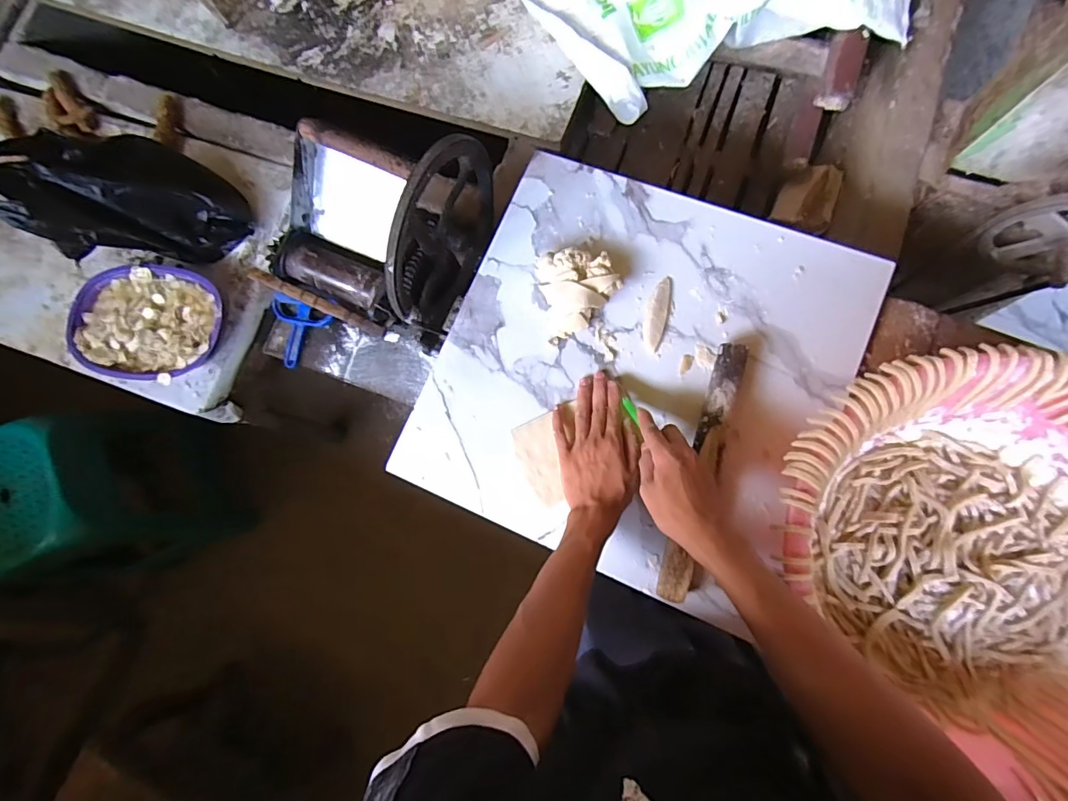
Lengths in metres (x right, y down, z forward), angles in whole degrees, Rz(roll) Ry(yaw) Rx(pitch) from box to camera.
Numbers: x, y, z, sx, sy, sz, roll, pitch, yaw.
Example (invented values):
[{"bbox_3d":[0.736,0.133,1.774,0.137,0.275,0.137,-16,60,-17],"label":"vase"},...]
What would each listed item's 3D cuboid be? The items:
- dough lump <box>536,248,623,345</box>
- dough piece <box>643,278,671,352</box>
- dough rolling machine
[{"bbox_3d":[0.060,-0.143,0.618,0.097,0.048,0.104,-14,81,3],"label":"dough lump"},{"bbox_3d":[0.160,-0.114,0.617,0.027,0.015,0.098,15,83,7],"label":"dough piece"},{"bbox_3d":[-0.223,-0.250,0.707,0.246,0.280,0.289,26,85,8],"label":"dough rolling machine"}]

